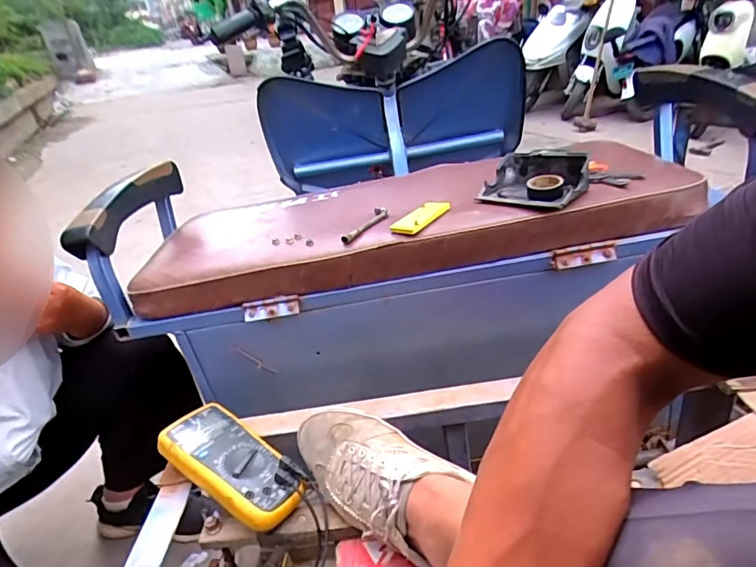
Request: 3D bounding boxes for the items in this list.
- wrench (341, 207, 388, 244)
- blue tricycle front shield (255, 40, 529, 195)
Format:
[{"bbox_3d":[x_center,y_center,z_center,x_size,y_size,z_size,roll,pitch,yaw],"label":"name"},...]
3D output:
[{"bbox_3d":[-0.017,-0.080,0.645,0.022,0.011,0.103,10,33,27],"label":"wrench"},{"bbox_3d":[0.042,-0.403,1.217,0.629,0.279,0.206,-6,29,0],"label":"blue tricycle front shield"}]

